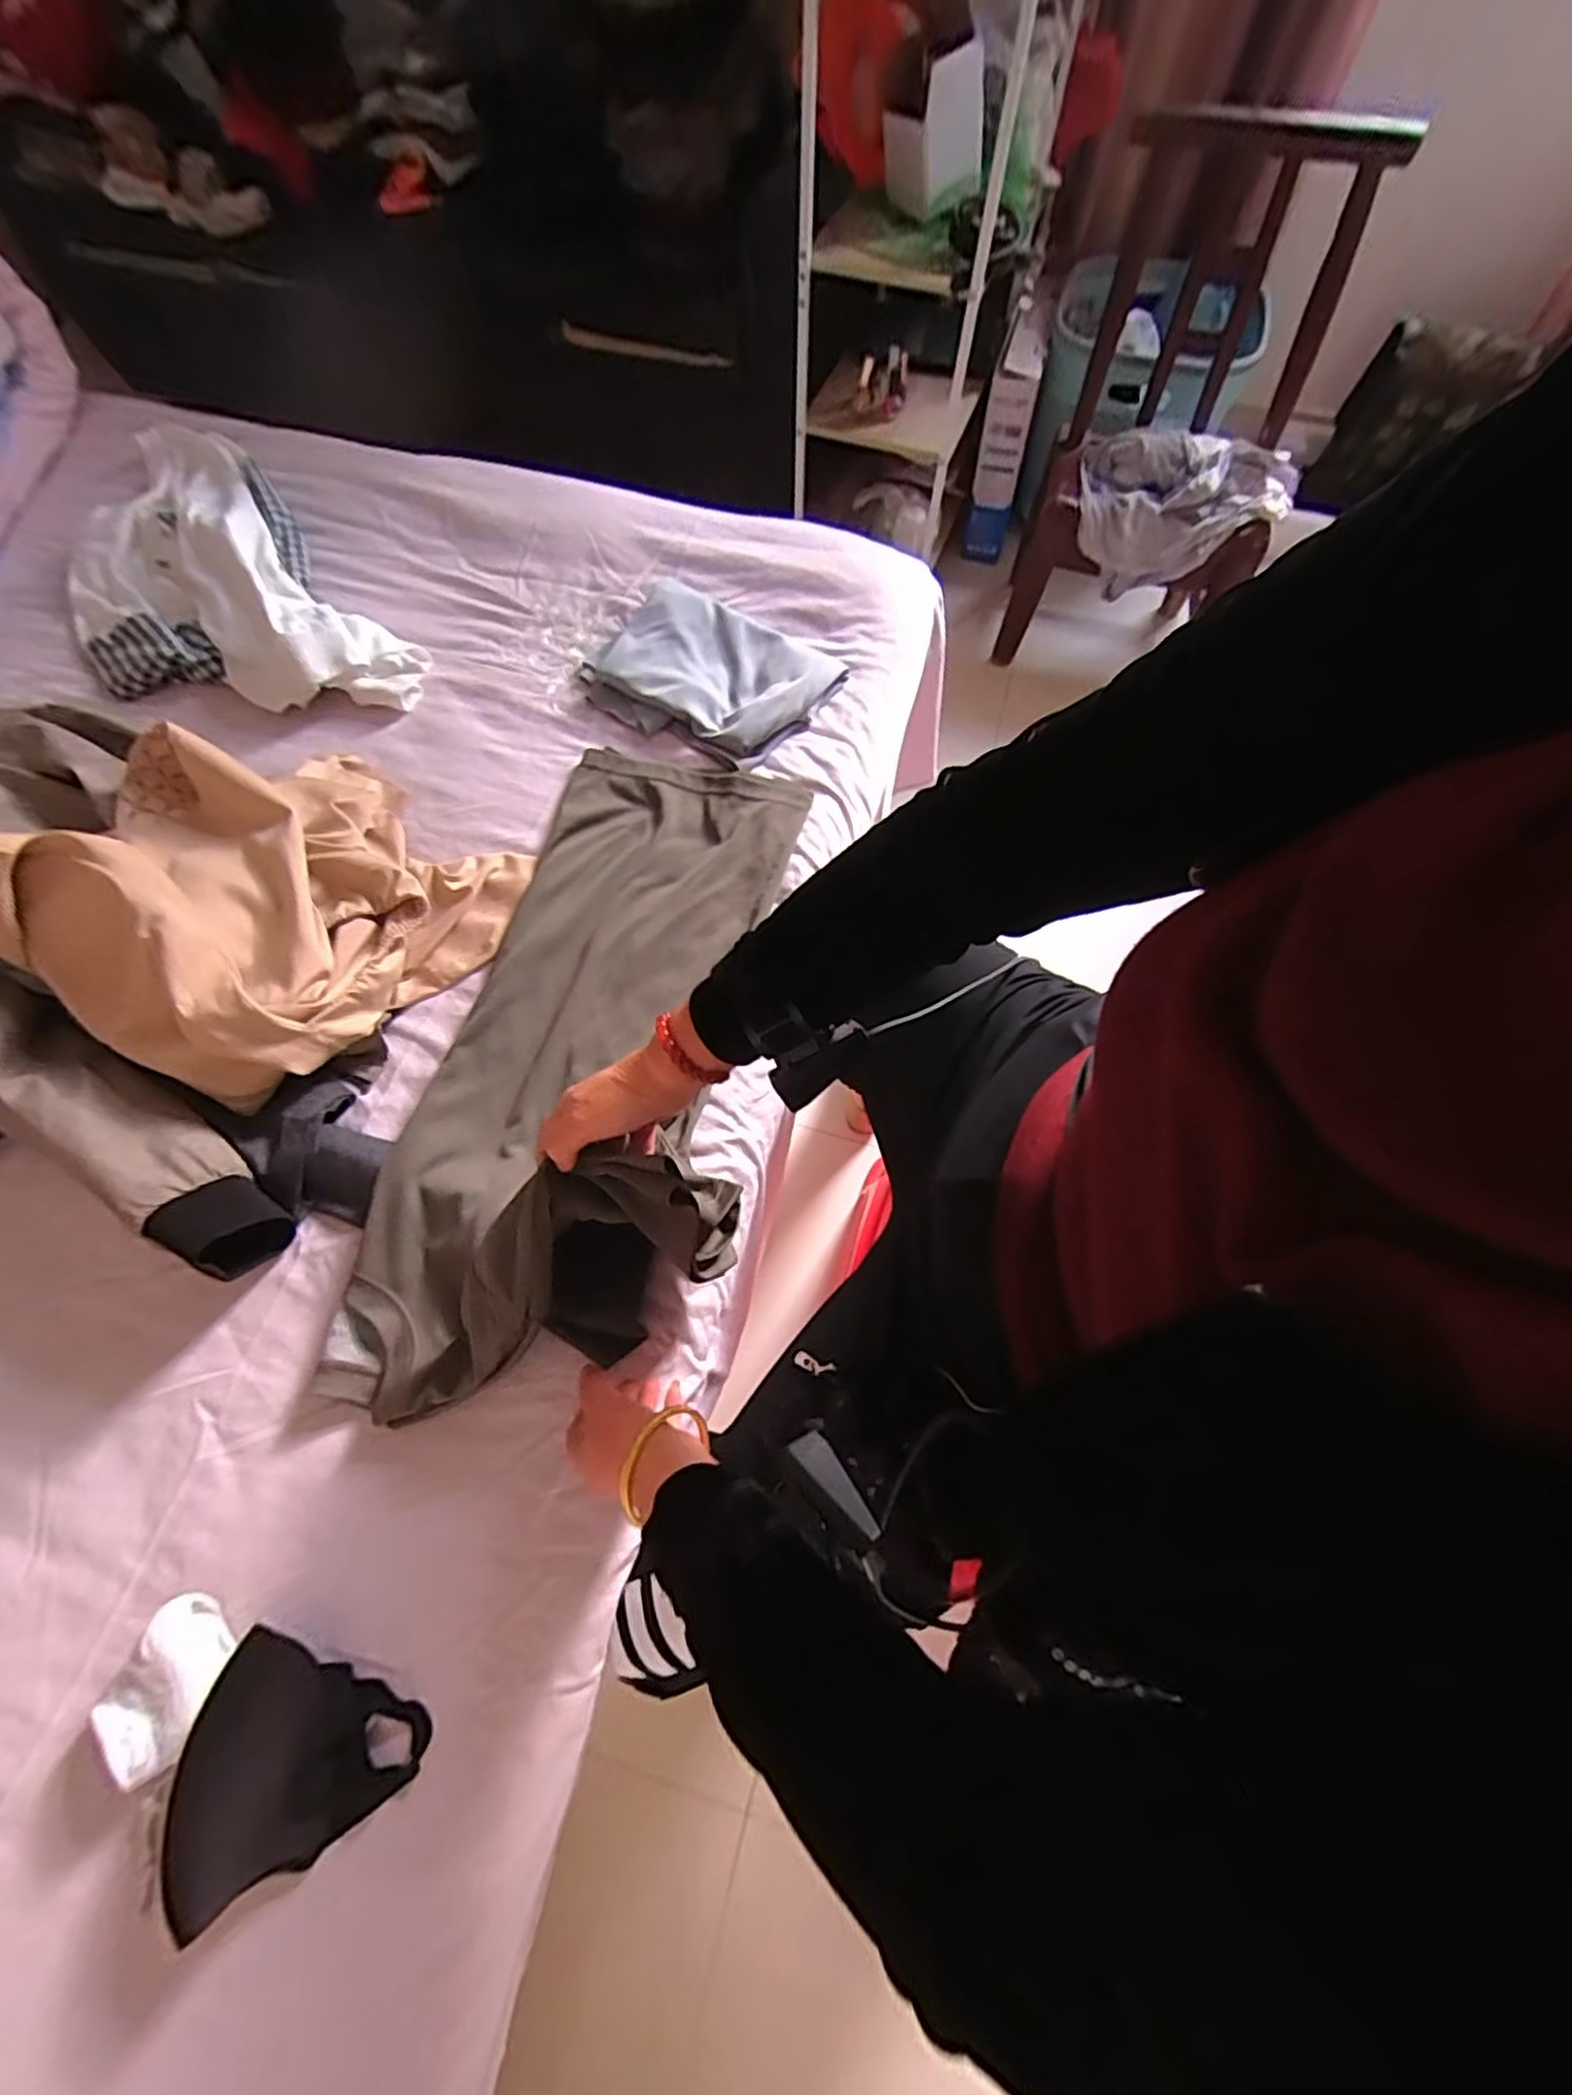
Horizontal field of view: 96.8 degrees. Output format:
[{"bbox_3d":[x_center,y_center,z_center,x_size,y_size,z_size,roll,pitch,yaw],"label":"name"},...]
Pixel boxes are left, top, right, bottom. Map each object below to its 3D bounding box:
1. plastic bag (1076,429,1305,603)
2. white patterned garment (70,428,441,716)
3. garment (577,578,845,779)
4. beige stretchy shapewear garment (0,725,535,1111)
[{"bbox_3d":[0.743,-1.024,1.336,0.372,0.175,0.233,3,68,1],"label":"plastic bag"},{"bbox_3d":[-0.670,-0.529,0.799,0.286,0.061,0.563,-39,73,-15],"label":"white patterned garment"},{"bbox_3d":[-0.091,-0.424,0.774,0.256,0.032,0.214,37,72,14],"label":"garment"},{"bbox_3d":[-0.442,-0.137,0.593,0.280,0.148,0.317,32,71,12],"label":"beige stretchy shapewear garment"}]

